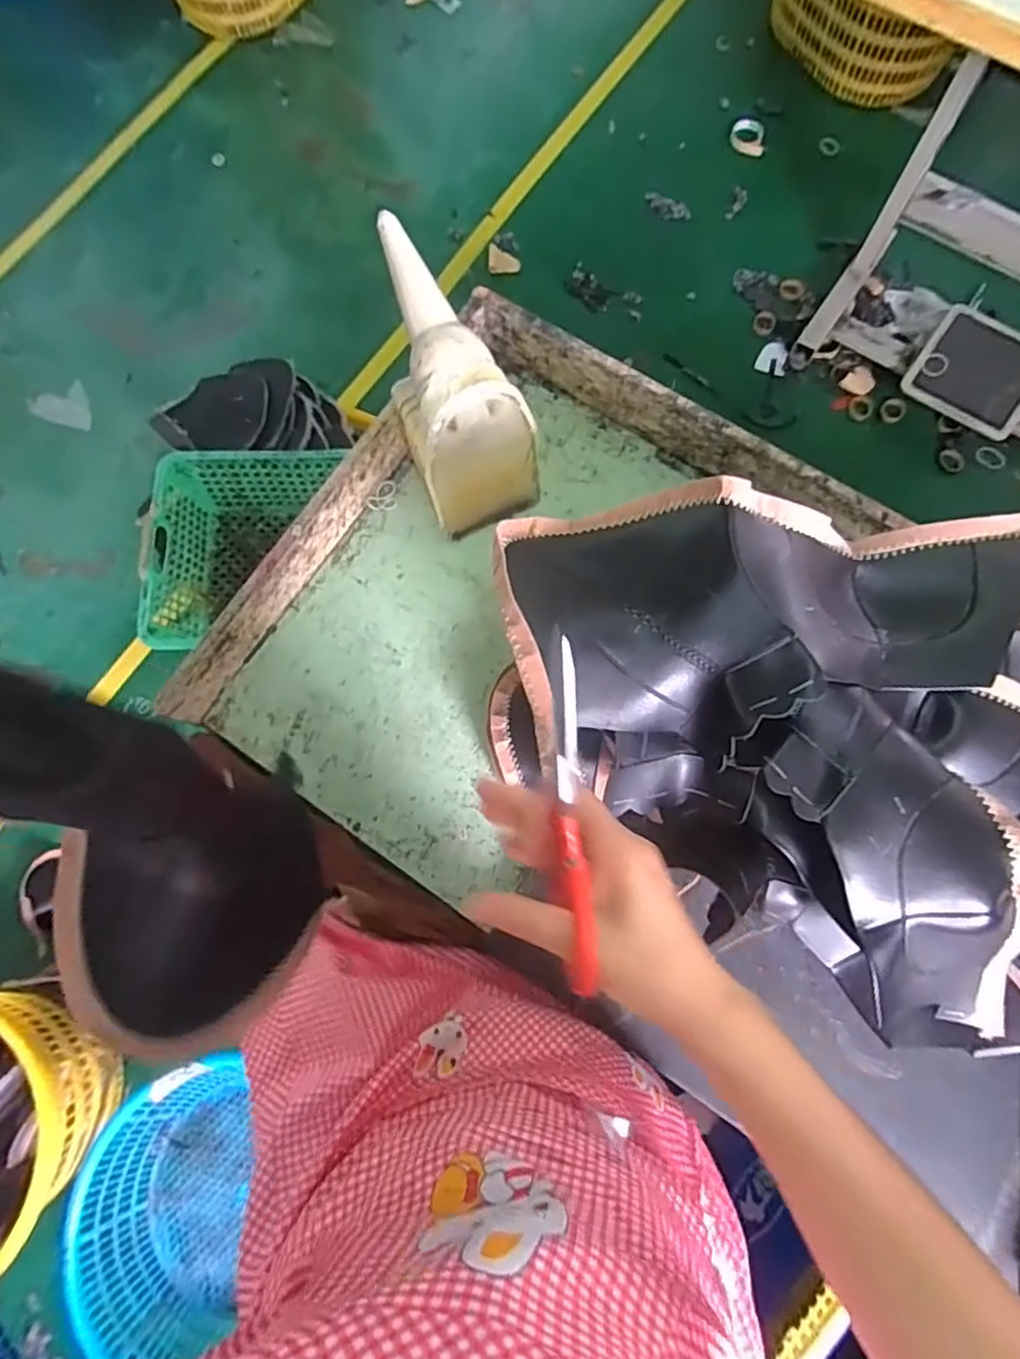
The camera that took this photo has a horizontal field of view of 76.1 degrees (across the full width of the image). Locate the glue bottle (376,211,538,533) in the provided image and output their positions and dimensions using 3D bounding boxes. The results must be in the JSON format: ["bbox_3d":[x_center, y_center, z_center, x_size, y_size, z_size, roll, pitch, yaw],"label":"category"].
[{"bbox_3d":[-0.061,-0.278,0.617,0.108,0.190,0.191,-26,77,-4],"label":"glue bottle"}]

